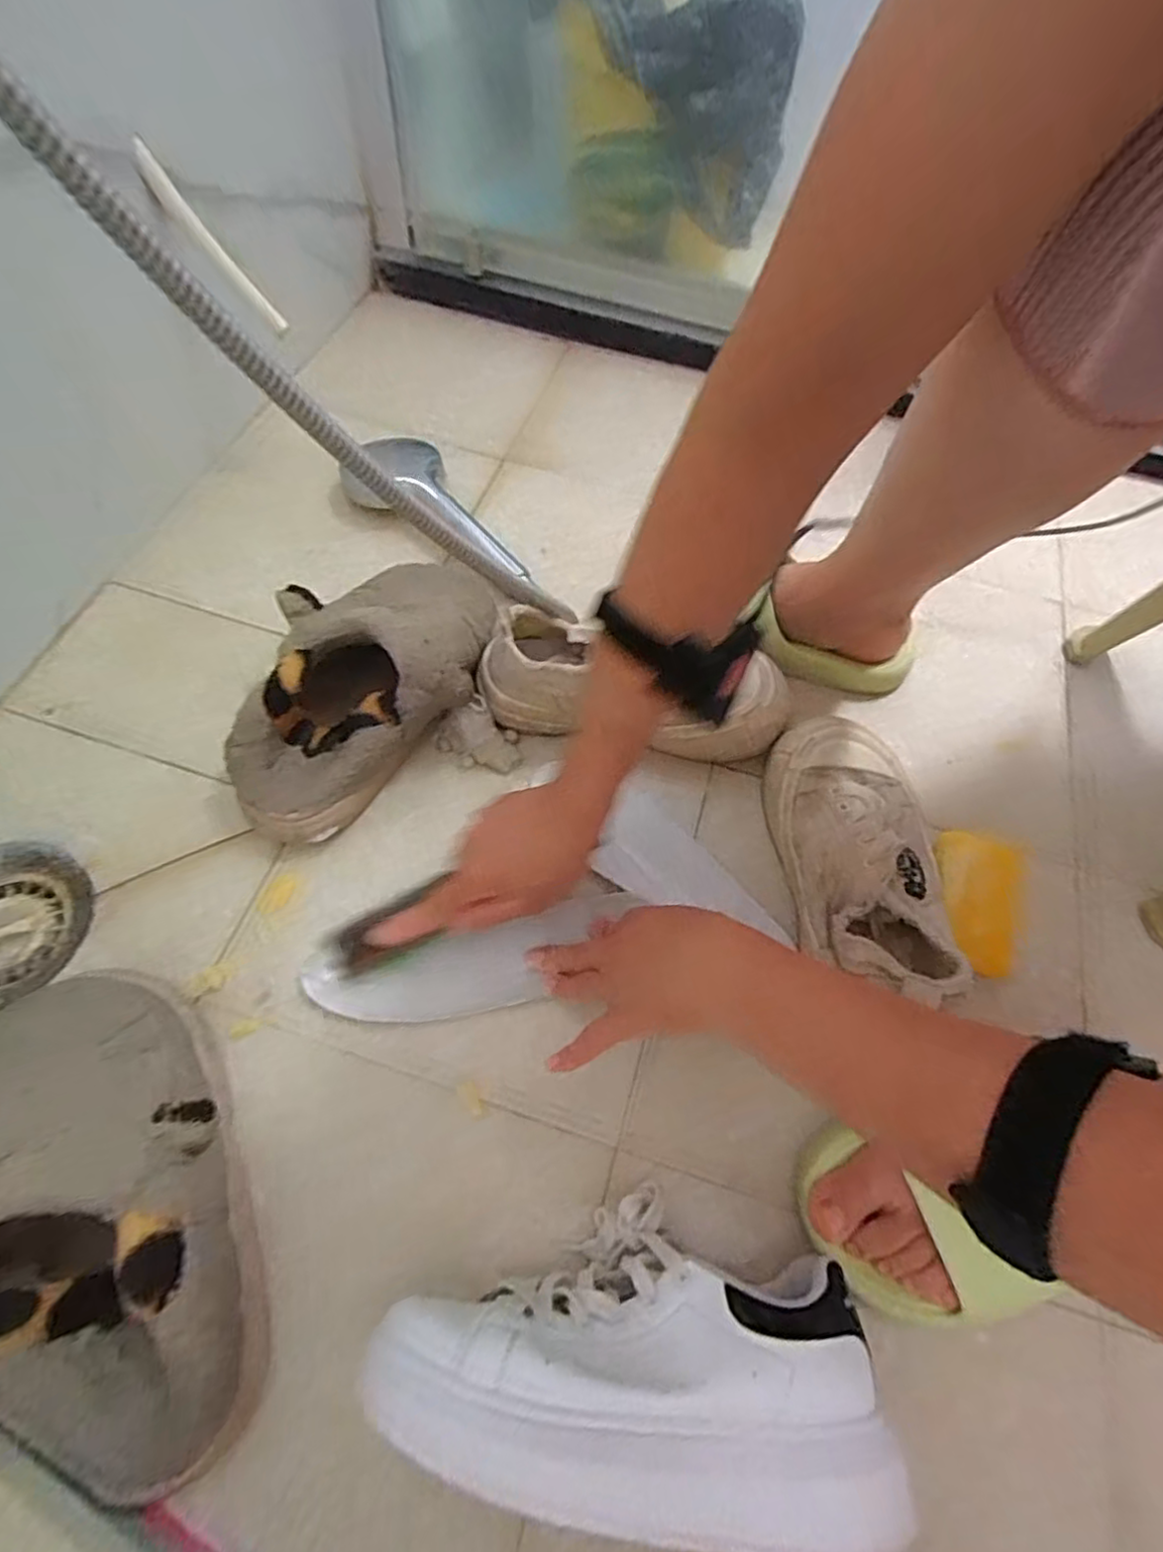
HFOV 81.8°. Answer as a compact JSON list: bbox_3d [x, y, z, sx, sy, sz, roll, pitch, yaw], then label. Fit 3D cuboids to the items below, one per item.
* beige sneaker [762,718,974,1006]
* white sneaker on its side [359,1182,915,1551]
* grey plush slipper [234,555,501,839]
[{"bbox_3d":[0.201,0.057,0.495,0.104,0.080,0.205,-2,63,-6],"label":"beige sneaker"},{"bbox_3d":[0.030,0.289,0.348,0.246,0.111,0.108,14,63,4],"label":"white sneaker on its side"},{"bbox_3d":[-0.173,-0.077,0.531,0.253,0.099,0.149,-40,72,-20],"label":"grey plush slipper"}]

